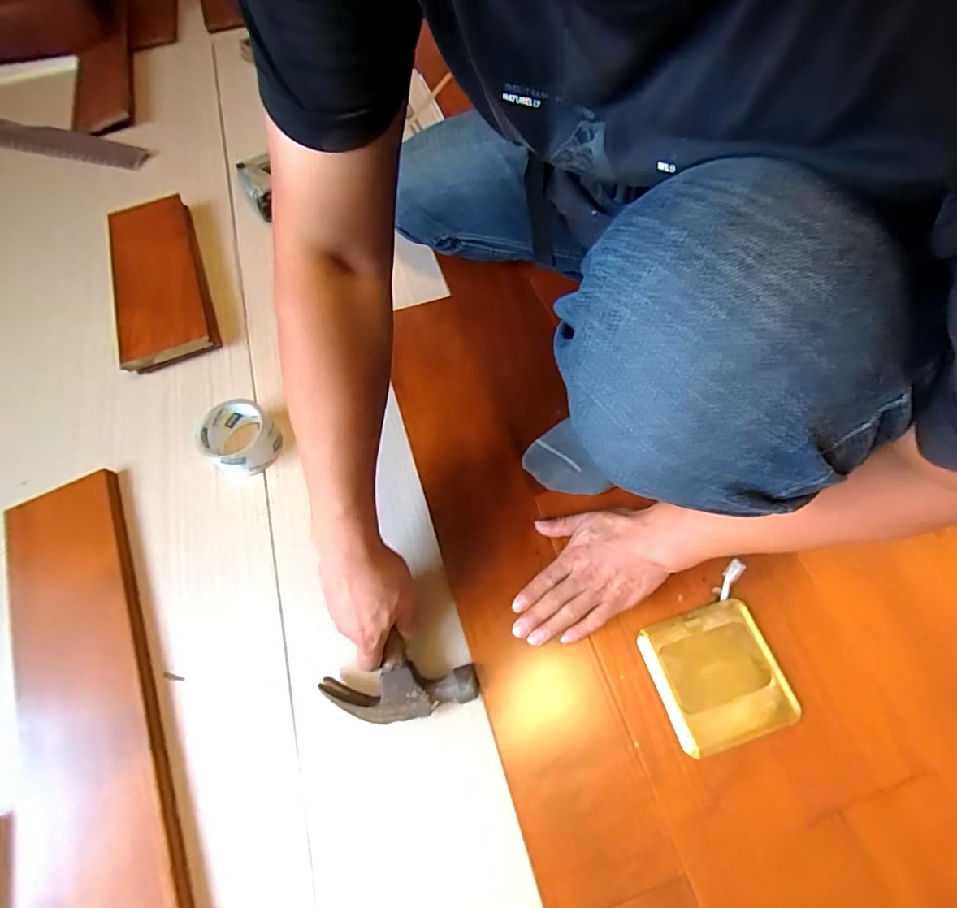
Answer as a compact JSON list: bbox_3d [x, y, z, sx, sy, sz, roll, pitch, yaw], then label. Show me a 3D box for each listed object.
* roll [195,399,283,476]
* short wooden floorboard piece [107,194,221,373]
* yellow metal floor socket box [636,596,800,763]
[{"bbox_3d":[-0.308,-0.018,0.622,0.087,0.057,0.084,0,62,1],"label":"roll"},{"bbox_3d":[-0.522,-0.291,0.780,0.134,0.044,0.369,-20,62,-12],"label":"short wooden floorboard piece"},{"bbox_3d":[0.234,0.216,0.470,0.121,0.012,0.117,-16,63,-7],"label":"yellow metal floor socket box"}]

